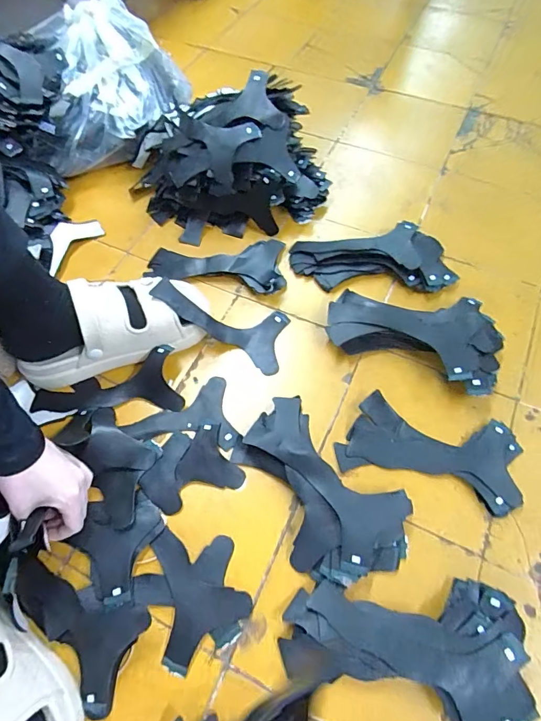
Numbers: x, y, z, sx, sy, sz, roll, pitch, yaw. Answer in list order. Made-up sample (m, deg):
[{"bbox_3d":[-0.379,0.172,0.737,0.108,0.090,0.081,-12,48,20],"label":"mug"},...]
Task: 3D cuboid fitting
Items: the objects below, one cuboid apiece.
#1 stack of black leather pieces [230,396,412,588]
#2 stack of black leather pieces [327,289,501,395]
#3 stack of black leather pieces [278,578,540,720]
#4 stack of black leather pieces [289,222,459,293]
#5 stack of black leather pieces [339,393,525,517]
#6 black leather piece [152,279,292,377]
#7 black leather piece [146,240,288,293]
[{"bbox_3d":[0.050,0.149,0.464,0.125,0.028,0.214,-41,69,-18],"label":"stack of black leather pieces"},{"bbox_3d":[0.195,-0.046,0.559,0.224,0.043,0.133,23,65,13],"label":"stack of black leather pieces"},{"bbox_3d":[0.126,0.276,0.392,0.219,0.028,0.122,4,63,4],"label":"stack of black leather pieces"},{"bbox_3d":[0.153,-0.159,0.627,0.243,0.034,0.112,2,63,3],"label":"stack of black leather pieces"},{"bbox_3d":[0.192,0.104,0.493,0.201,0.014,0.104,15,64,9],"label":"stack of black leather pieces"},{"bbox_3d":[-0.070,-0.052,0.566,0.186,0.026,0.091,23,63,-15],"label":"black leather piece"},{"bbox_3d":[-0.080,-0.159,0.643,0.213,0.025,0.096,9,63,6],"label":"black leather piece"}]

